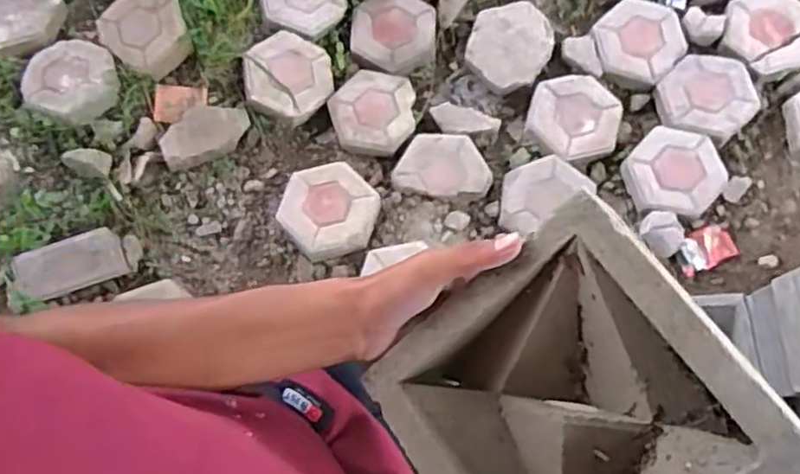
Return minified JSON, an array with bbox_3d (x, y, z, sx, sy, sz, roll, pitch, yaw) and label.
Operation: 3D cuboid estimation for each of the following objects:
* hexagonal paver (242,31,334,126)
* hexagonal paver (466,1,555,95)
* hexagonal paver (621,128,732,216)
[{"bbox_3d":[-0.262,-0.372,1.597,0.210,0.046,0.204,26,72,-13],"label":"hexagonal paver"},{"bbox_3d":[0.260,-0.457,1.631,0.192,0.049,0.216,26,76,11],"label":"hexagonal paver"},{"bbox_3d":[0.605,-0.142,1.522,0.198,0.038,0.225,43,78,11],"label":"hexagonal paver"}]

